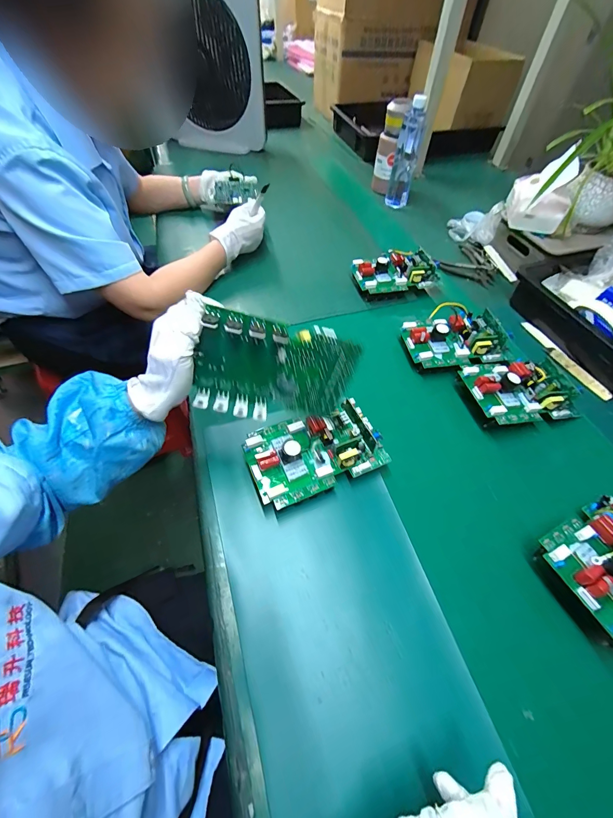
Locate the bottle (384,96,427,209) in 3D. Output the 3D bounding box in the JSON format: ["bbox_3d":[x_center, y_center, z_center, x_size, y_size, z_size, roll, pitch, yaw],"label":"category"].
[{"bbox_3d":[0.270,-0.682,0.878,0.061,0.228,0.079,12,55,6],"label":"bottle"}]

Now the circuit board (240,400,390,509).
[{"bbox_3d":[0.011,0.048,0.431,0.174,0.037,0.112,-18,57,-15],"label":"circuit board"}]

